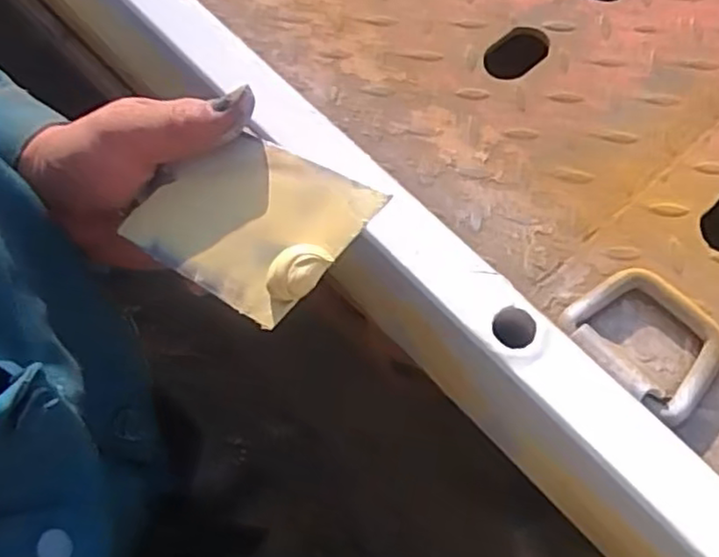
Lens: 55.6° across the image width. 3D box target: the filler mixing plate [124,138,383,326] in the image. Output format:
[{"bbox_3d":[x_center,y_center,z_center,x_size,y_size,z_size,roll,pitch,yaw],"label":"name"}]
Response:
[{"bbox_3d":[-0.055,-0.029,0.313,0.115,0.010,0.074,29,86,30],"label":"filler mixing plate"}]

